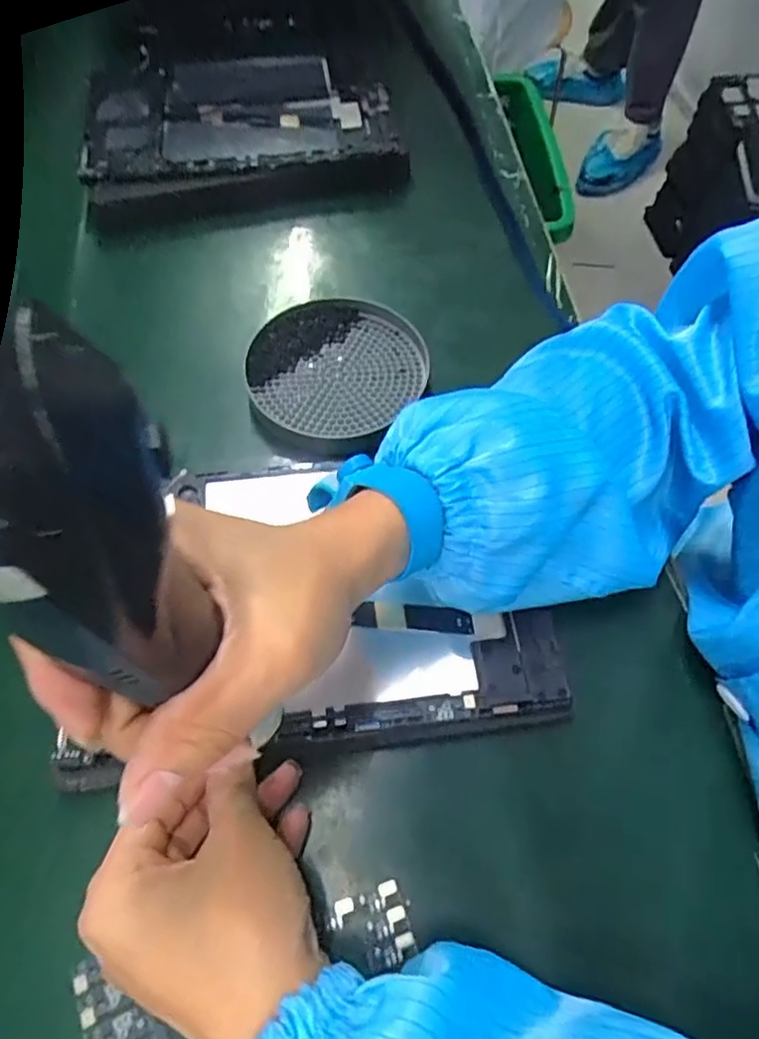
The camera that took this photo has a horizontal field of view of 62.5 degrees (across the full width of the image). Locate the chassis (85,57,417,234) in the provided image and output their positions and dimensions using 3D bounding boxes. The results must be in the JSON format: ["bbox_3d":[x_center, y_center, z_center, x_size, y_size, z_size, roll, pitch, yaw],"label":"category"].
[{"bbox_3d":[-0.106,-0.310,0.495,0.242,0.033,0.145,-7,62,-2],"label":"chassis"}]

